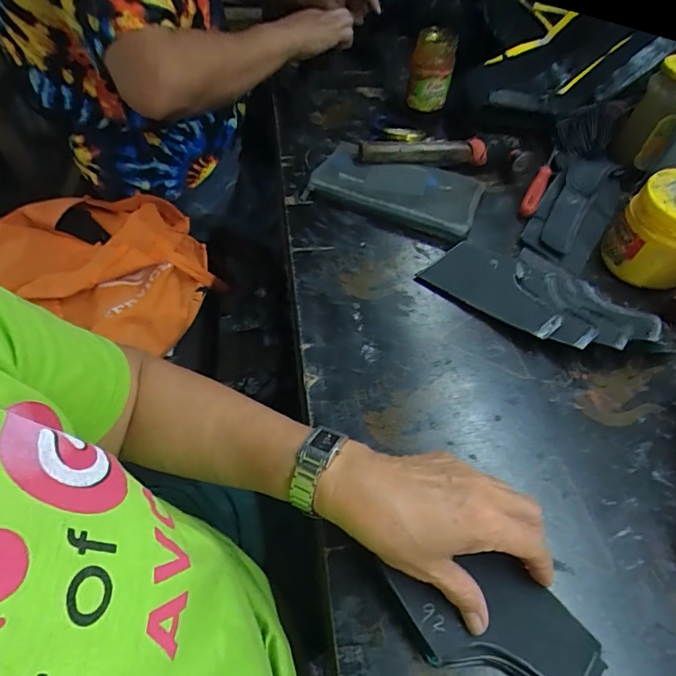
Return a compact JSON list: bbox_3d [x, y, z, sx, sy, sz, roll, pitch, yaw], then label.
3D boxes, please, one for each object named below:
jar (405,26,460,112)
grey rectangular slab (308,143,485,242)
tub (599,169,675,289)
[{"bbox_3d":[0.128,-0.369,0.617,0.058,0.109,0.066,11,55,6],"label":"jar"},{"bbox_3d":[0.077,-0.194,0.577,0.208,0.026,0.112,21,55,11],"label":"grey rectangular slab"},{"bbox_3d":[0.351,-0.115,0.476,0.090,0.088,0.086,2,54,-3],"label":"tub"}]

